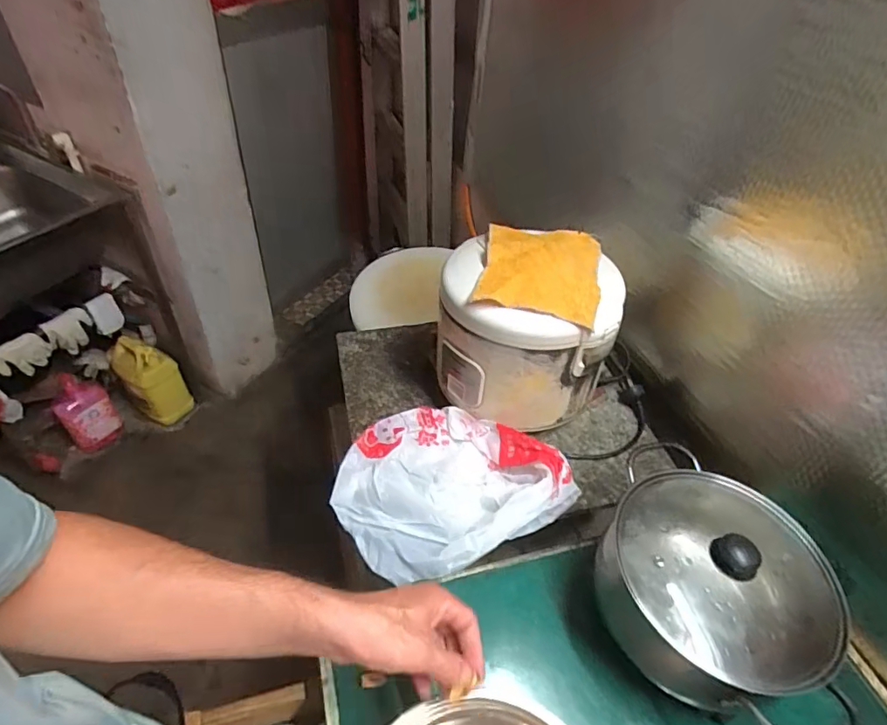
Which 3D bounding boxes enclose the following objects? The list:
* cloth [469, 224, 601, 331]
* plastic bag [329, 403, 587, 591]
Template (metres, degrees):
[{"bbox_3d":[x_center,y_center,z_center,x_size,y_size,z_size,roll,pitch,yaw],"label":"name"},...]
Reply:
[{"bbox_3d":[0.132,-0.130,0.689,0.154,0.028,0.172,12,45,6],"label":"cloth"},{"bbox_3d":[0.000,0.149,0.689,0.282,0.066,0.244,-23,51,-26],"label":"plastic bag"}]

